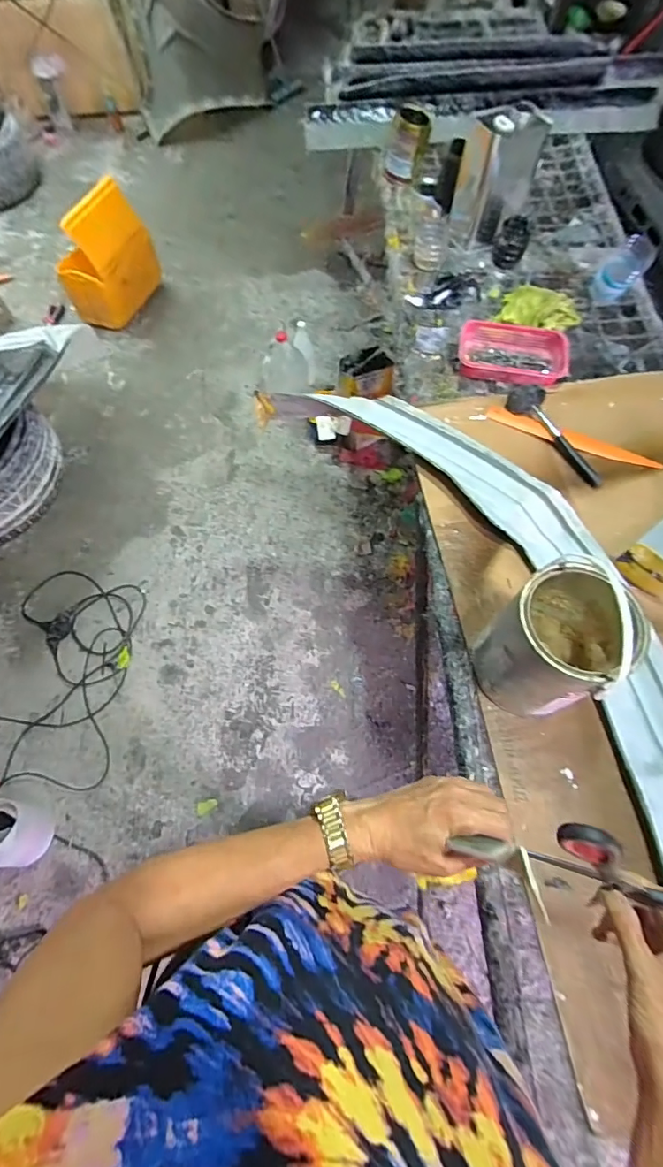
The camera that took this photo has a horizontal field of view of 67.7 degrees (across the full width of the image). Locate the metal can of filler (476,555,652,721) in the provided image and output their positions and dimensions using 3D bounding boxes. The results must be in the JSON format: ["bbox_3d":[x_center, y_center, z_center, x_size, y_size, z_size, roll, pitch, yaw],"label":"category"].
[{"bbox_3d":[0.318,0.076,0.679,0.176,0.262,0.159,-38,71,-17],"label":"metal can of filler"}]

